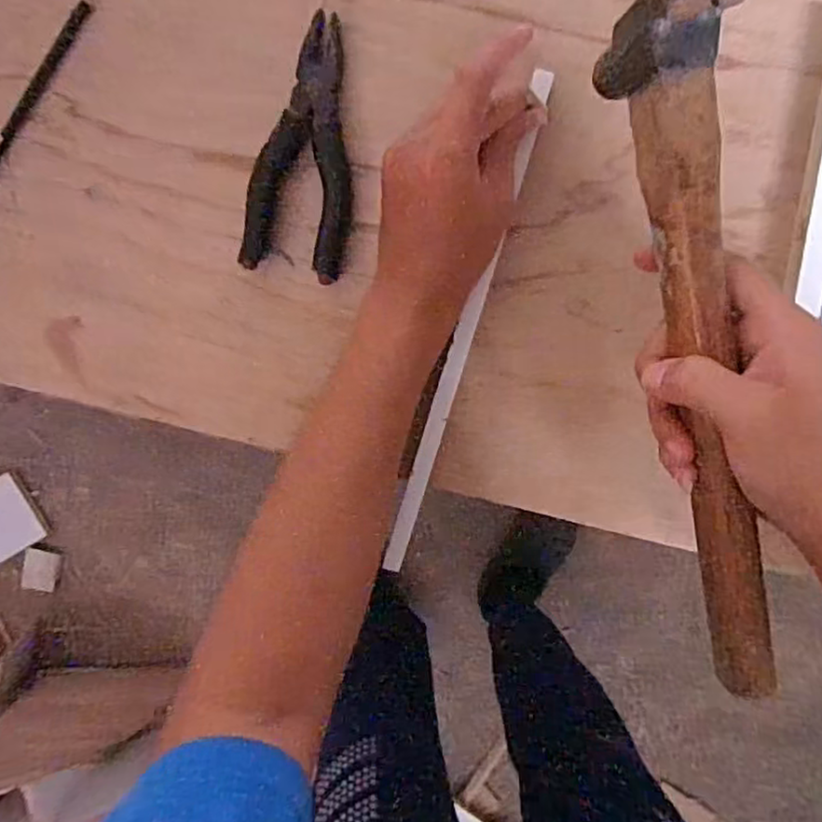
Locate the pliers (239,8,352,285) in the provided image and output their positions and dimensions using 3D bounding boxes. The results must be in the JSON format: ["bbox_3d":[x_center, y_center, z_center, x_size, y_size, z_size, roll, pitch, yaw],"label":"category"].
[{"bbox_3d":[-0.060,-0.152,0.386,0.058,0.012,0.142,12,99,3],"label":"pliers"}]

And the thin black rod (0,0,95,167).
[{"bbox_3d":[-0.235,-0.178,0.397,0.010,0.011,0.151,37,99,-1],"label":"thin black rod"}]

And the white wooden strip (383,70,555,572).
[{"bbox_3d":[0.030,-0.043,0.384,0.014,0.012,0.298,18,100,2],"label":"white wooden strip"}]

